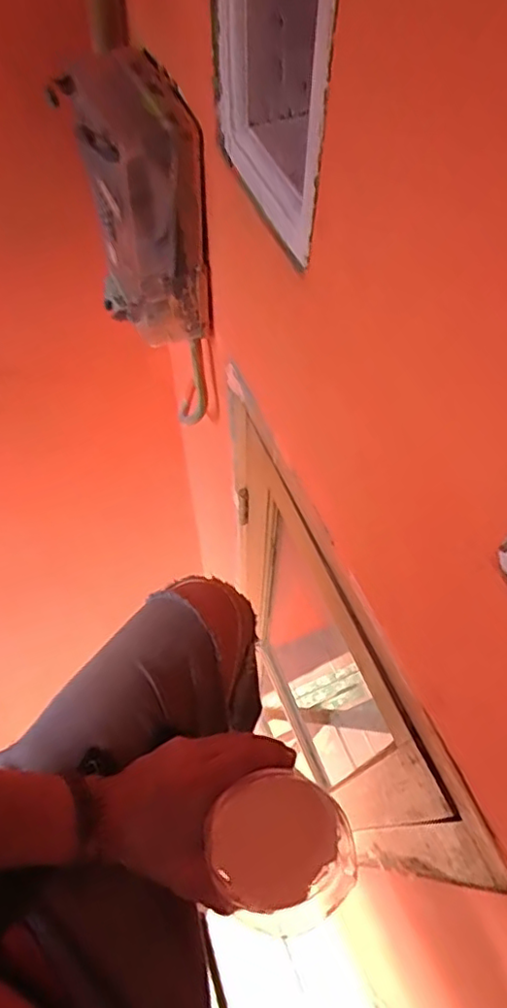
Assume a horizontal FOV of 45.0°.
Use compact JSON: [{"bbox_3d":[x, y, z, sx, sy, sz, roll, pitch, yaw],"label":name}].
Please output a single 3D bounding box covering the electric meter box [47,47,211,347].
[{"bbox_3d":[-0.099,-0.254,0.553,0.091,0.214,0.113,-21,62,-11],"label":"electric meter box"}]

